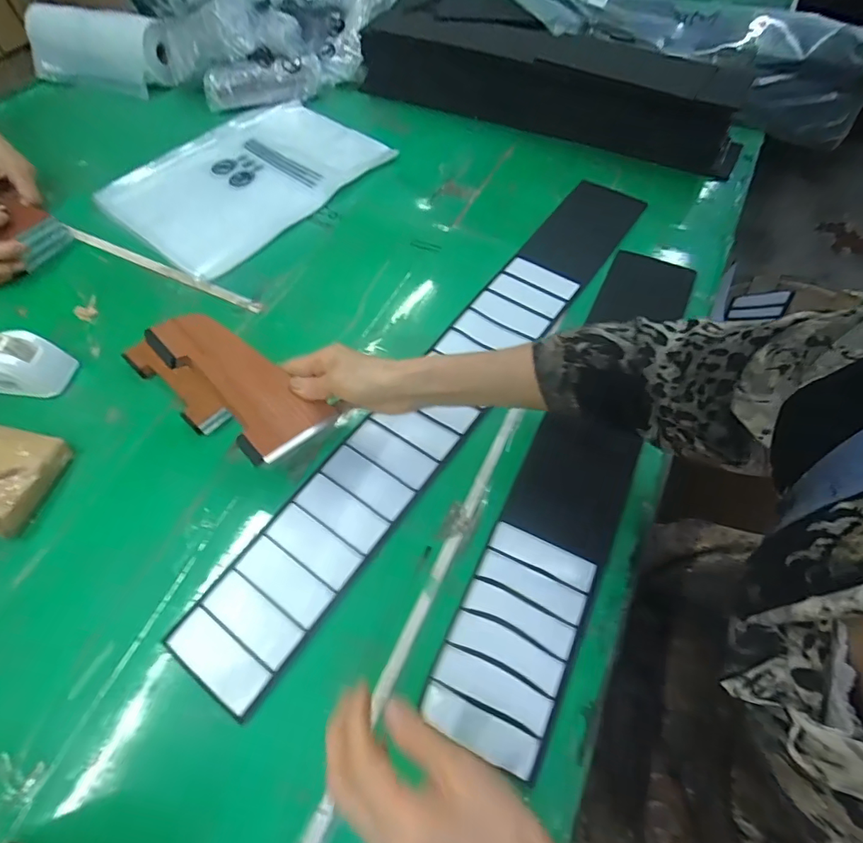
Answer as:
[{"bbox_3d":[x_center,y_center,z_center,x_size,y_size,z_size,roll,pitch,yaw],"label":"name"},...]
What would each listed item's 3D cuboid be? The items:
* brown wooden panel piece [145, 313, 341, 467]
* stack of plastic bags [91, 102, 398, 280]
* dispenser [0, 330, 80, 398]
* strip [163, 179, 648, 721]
[{"bbox_3d":[-0.163,-0.038,0.404,0.156,0.010,0.080,46,58,7],"label":"brown wooden panel piece"},{"bbox_3d":[-0.279,-0.375,0.701,0.290,0.018,0.353,38,67,22],"label":"stack of plastic bags"},{"bbox_3d":[-0.456,-0.065,0.501,0.113,0.060,0.054,2,59,3],"label":"dispenser"},{"bbox_3d":[0.036,-0.059,0.511,0.096,0.012,0.728,31,65,19],"label":"strip"}]

